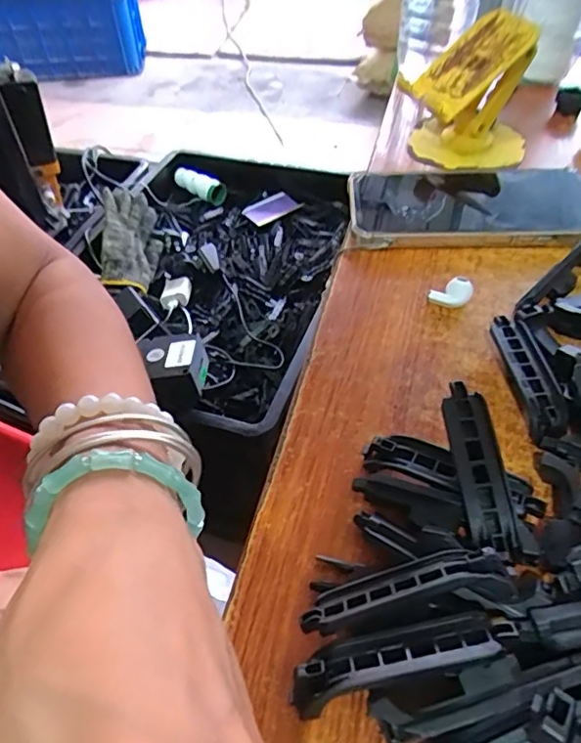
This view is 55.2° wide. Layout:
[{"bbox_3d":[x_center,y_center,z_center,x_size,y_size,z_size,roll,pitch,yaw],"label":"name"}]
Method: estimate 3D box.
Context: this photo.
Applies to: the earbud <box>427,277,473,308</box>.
[{"bbox_3d":[0.093,-0.045,0.323,0.022,0.018,0.011,19,52,19],"label":"earbud"}]

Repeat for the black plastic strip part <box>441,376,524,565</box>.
[{"bbox_3d":[0.076,0.038,0.223,0.018,0.008,0.070,-5,68,-6],"label":"black plastic strip part"}]

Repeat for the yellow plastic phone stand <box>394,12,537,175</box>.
[{"bbox_3d":[0.141,-0.213,0.431,0.097,0.095,0.081,-25,52,-19],"label":"yellow plastic phone stand"}]

